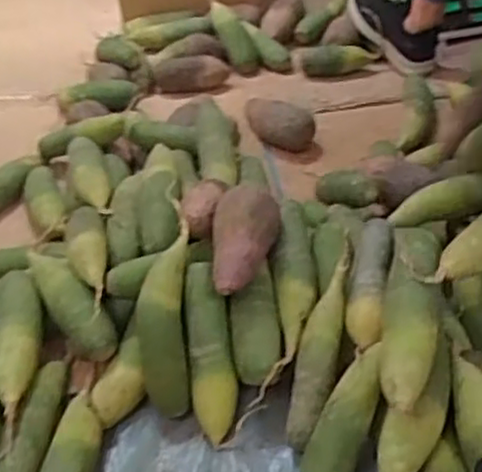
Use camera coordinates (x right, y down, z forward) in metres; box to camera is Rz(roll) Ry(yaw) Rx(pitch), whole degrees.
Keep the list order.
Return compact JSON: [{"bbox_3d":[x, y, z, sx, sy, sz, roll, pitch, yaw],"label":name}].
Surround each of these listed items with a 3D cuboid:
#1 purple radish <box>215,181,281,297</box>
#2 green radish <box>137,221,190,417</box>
[{"bbox_3d":[0.004,0.000,0.850,0.076,0.060,0.136,5,42,9],"label":"purple radish"},{"bbox_3d":[-0.089,0.102,0.858,0.059,0.226,0.068,1,1,5],"label":"green radish"}]

